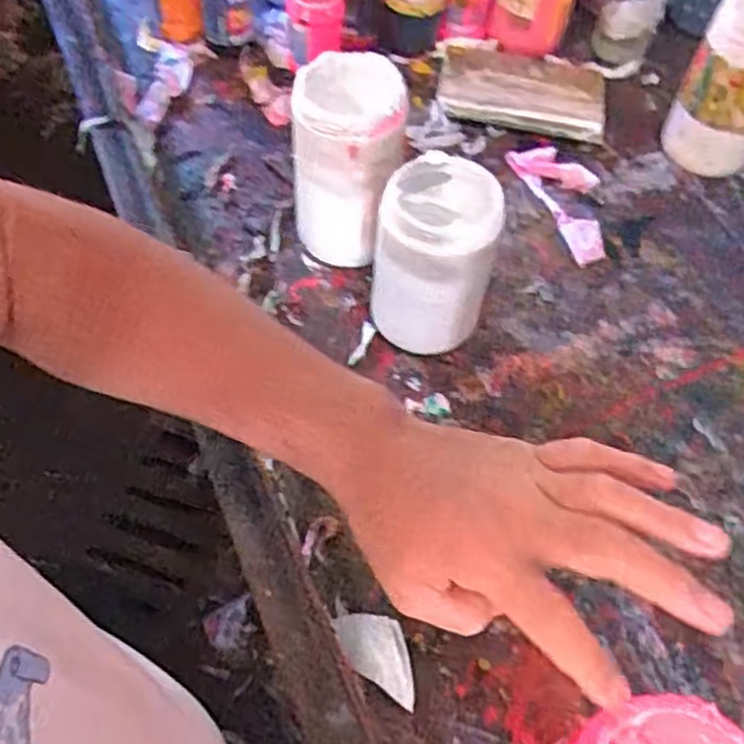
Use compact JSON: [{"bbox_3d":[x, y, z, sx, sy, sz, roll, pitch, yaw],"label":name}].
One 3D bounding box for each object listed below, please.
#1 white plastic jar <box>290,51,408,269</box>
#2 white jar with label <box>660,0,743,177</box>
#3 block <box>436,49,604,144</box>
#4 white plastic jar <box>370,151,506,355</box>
[{"bbox_3d":[-0.022,-0.185,0.685,0.088,0.164,0.096,2,55,-2],"label":"white plastic jar"},{"bbox_3d":[0.375,-0.291,0.793,0.100,0.173,0.083,27,58,15],"label":"white jar with label"},{"bbox_3d":[0.173,-0.322,0.884,0.190,0.025,0.121,13,56,5],"label":"block"},{"bbox_3d":[0.052,-0.094,0.635,0.089,0.159,0.086,12,56,5],"label":"white plastic jar"}]

